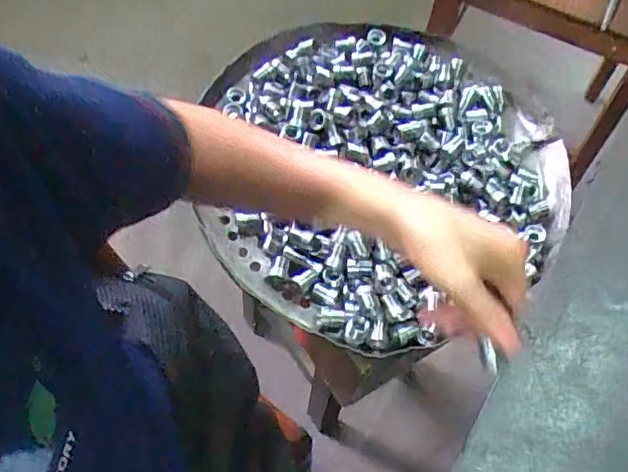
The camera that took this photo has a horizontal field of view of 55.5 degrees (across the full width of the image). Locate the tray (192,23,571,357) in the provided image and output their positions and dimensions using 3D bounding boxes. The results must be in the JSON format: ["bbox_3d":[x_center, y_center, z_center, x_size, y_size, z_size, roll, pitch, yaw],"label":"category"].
[{"bbox_3d":[0.077,-0.070,0.598,0.356,0.055,0.359,1,60,-2],"label":"tray"}]

